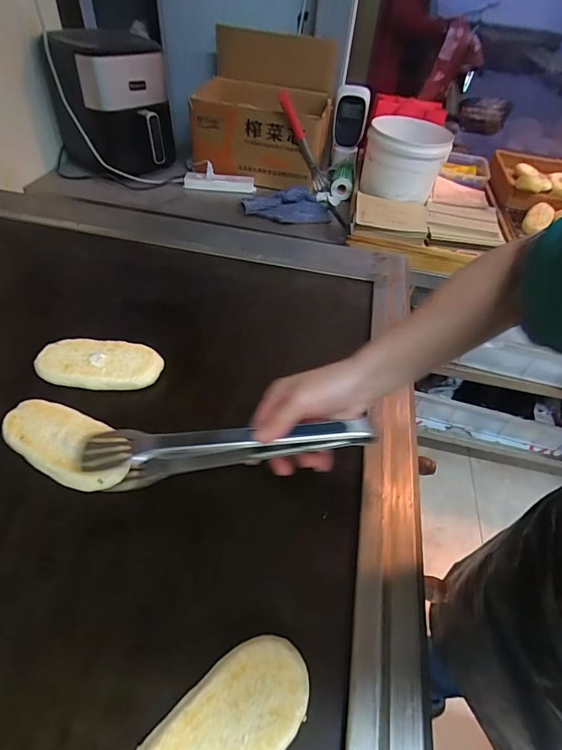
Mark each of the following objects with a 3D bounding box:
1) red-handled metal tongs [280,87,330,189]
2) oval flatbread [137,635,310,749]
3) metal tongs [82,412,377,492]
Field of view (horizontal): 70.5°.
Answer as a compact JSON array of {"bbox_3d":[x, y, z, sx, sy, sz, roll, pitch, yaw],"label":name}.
[{"bbox_3d":[0.066,-0.655,1.124,0.034,0.258,0.046,-5,34,43],"label":"red-handled metal tongs"},{"bbox_3d":[-0.043,0.245,0.266,0.141,0.027,0.064,-32,57,-29],"label":"oval flatbread"},{"bbox_3d":[-0.047,0.073,0.388,0.269,0.044,0.036,-5,48,-2],"label":"metal tongs"}]

